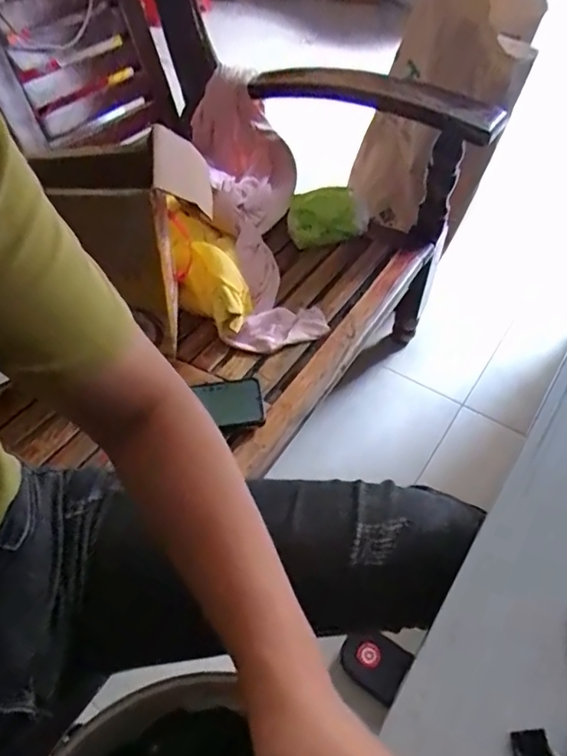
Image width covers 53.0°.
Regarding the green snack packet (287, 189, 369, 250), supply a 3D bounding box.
[{"bbox_3d":[0.078,-0.284,1.008,0.137,0.069,0.085,5,49,2],"label":"green snack packet"}]

